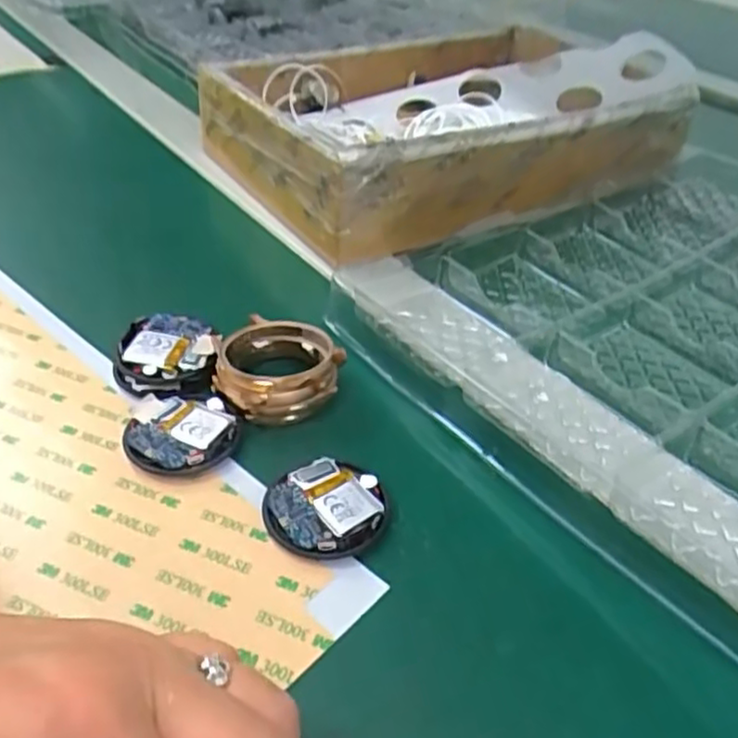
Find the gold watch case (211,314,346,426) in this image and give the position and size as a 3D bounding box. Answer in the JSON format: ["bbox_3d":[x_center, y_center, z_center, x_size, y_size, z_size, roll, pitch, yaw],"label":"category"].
[{"bbox_3d":[-0.036,0.000,0.284,0.047,0.023,0.045,-11,41,-16],"label":"gold watch case"}]

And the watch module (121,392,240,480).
[{"bbox_3d":[-0.071,0.025,0.269,0.040,0.009,0.040,-6,40,-10],"label":"watch module"}]

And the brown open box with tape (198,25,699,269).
[{"bbox_3d":[0.053,-0.168,0.463,0.280,0.057,0.193,-18,44,-24],"label":"brown open box with tape"}]

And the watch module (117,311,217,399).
[{"bbox_3d":[-0.085,-0.007,0.296,0.040,0.012,0.040,-6,40,-10],"label":"watch module"}]

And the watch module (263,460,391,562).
[{"bbox_3d":[-0.014,0.048,0.243,0.039,0.008,0.039,31,47,30],"label":"watch module"}]

